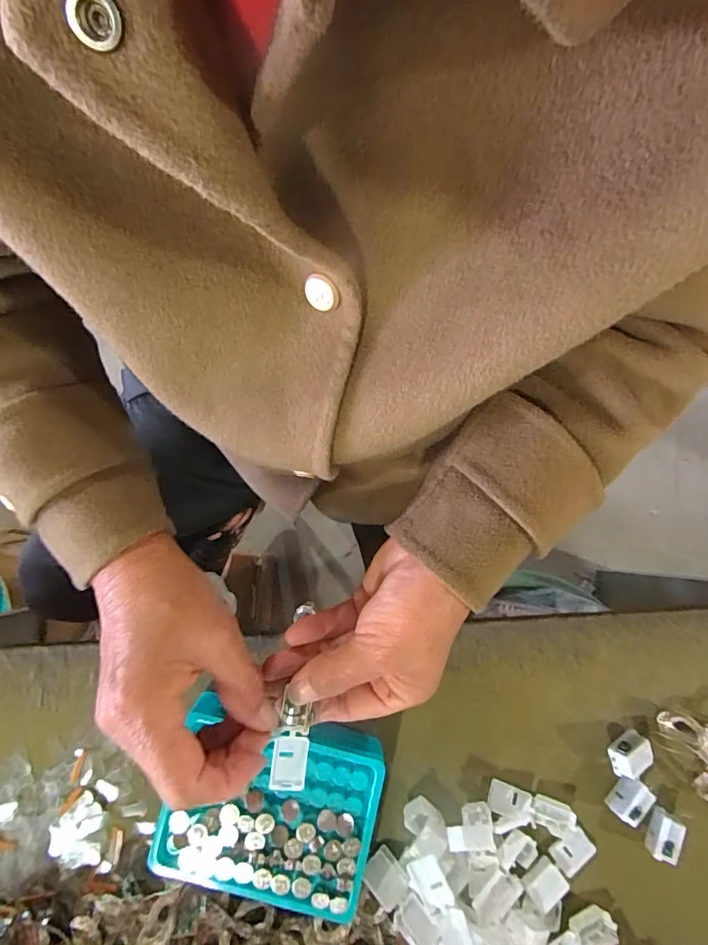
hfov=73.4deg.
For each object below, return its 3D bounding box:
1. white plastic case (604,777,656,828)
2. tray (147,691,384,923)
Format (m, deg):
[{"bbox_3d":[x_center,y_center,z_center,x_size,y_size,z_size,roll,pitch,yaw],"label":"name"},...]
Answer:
[{"bbox_3d":[0.181,0.215,0.313,0.014,0.024,0.026,36,82,6],"label":"white plastic case"},{"bbox_3d":[-0.053,0.211,0.308,0.128,0.036,0.094,12,80,3],"label":"tray"}]

